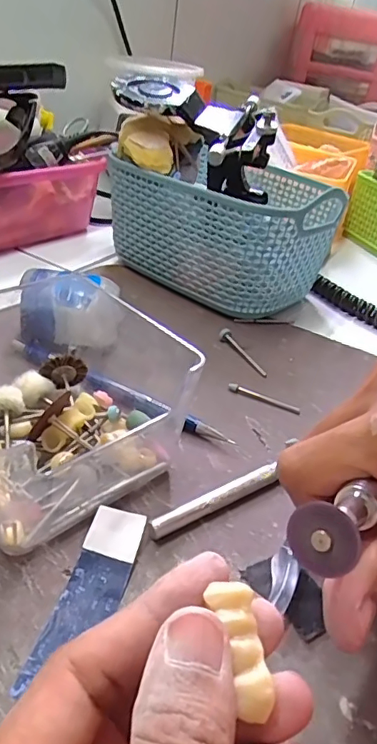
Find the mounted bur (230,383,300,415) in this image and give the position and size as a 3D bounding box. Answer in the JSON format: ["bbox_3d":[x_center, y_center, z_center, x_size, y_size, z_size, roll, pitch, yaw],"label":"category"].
[{"bbox_3d":[0.043,0.015,0.300,0.042,0.005,0.004,18,35,14],"label":"mounted bur"}]

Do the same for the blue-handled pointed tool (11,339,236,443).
[{"bbox_3d":[-0.041,0.009,0.283,0.135,0.011,0.009,22,36,20],"label":"blue-handled pointed tool"}]

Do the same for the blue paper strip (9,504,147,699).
[{"bbox_3d":[-0.035,0.078,0.185,0.021,0.009,0.071,13,34,7],"label":"blue paper strip"}]

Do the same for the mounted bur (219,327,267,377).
[{"bbox_3d":[0.035,-0.014,0.336,0.007,0.007,0.048,-15,40,-30],"label":"mounted bur"}]

